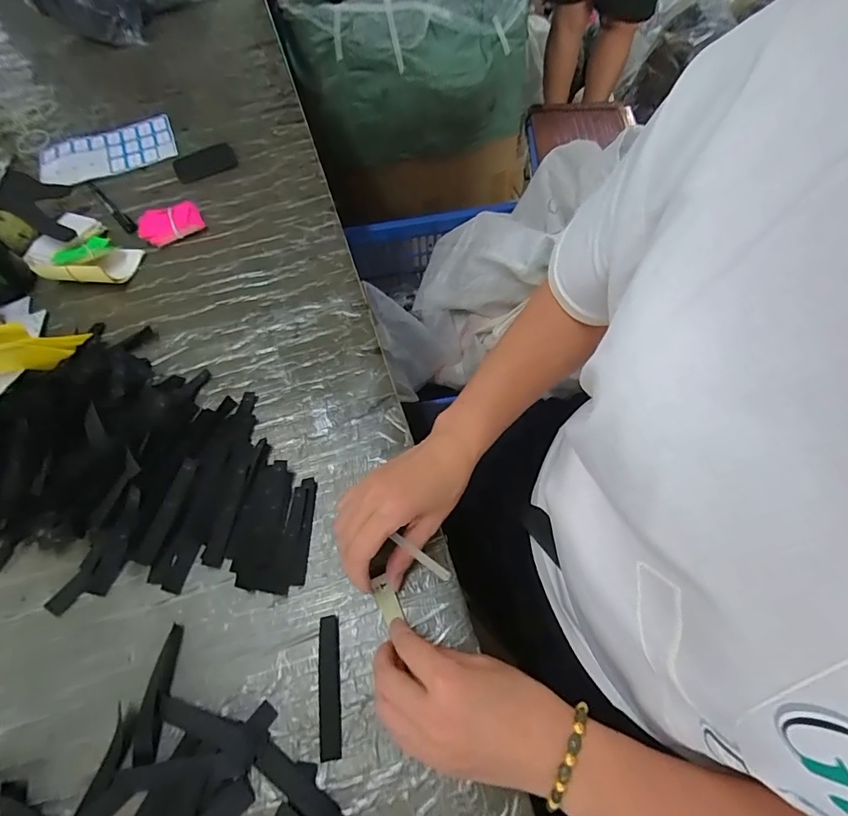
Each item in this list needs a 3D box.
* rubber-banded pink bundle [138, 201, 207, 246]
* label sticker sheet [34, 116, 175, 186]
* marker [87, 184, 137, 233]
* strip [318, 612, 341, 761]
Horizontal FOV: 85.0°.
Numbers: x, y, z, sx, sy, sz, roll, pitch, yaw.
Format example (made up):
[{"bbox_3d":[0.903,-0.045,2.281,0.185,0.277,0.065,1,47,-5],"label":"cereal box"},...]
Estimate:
[{"bbox_3d":[-0.336,-0.245,0.610,0.077,0.025,0.045,-32,63,-14],"label":"rubber-banded pink bundle"},{"bbox_3d":[-0.494,-0.397,0.717,0.204,0.013,0.109,-23,61,-10],"label":"label sticker sheet"},{"bbox_3d":[-0.443,-0.285,0.655,0.016,0.014,0.145,-40,65,-18],"label":"marker"},{"bbox_3d":[-0.071,0.206,0.346,0.016,0.004,0.091,-7,60,-1],"label":"strip"}]

